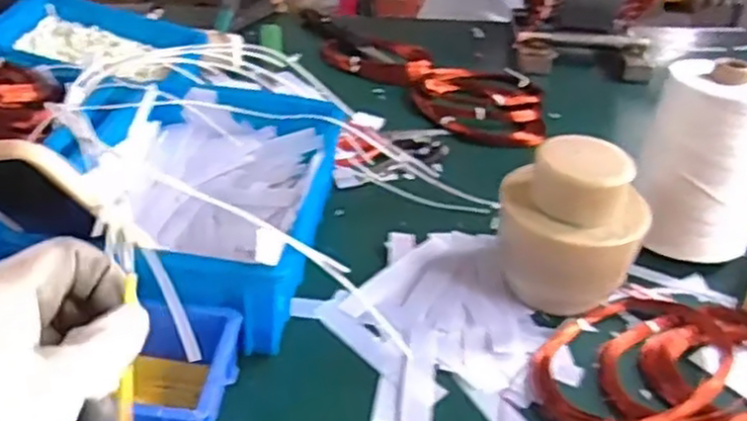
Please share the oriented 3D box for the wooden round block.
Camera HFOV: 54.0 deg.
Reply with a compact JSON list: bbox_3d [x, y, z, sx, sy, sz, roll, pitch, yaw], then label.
[{"bbox_3d":[0.153,0.017,0.576,0.105,0.122,0.089,19,38,19],"label":"wooden round block"}]

